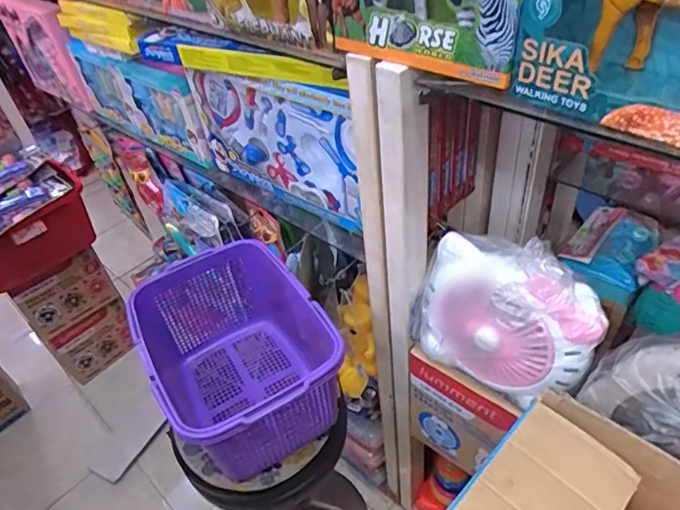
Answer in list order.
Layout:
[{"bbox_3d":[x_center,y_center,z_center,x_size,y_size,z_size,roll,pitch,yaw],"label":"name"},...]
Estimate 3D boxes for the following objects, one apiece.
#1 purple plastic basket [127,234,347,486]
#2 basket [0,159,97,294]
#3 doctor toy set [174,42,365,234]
[{"bbox_3d":[-0.168,0.190,0.950,0.323,0.249,0.389,-24,45,-18],"label":"purple plastic basket"},{"bbox_3d":[-0.890,-0.069,1.425,0.196,0.197,0.369,30,54,34],"label":"basket"},{"bbox_3d":[-0.130,-0.217,0.947,0.401,0.303,0.045,28,53,33],"label":"doctor toy set"}]

